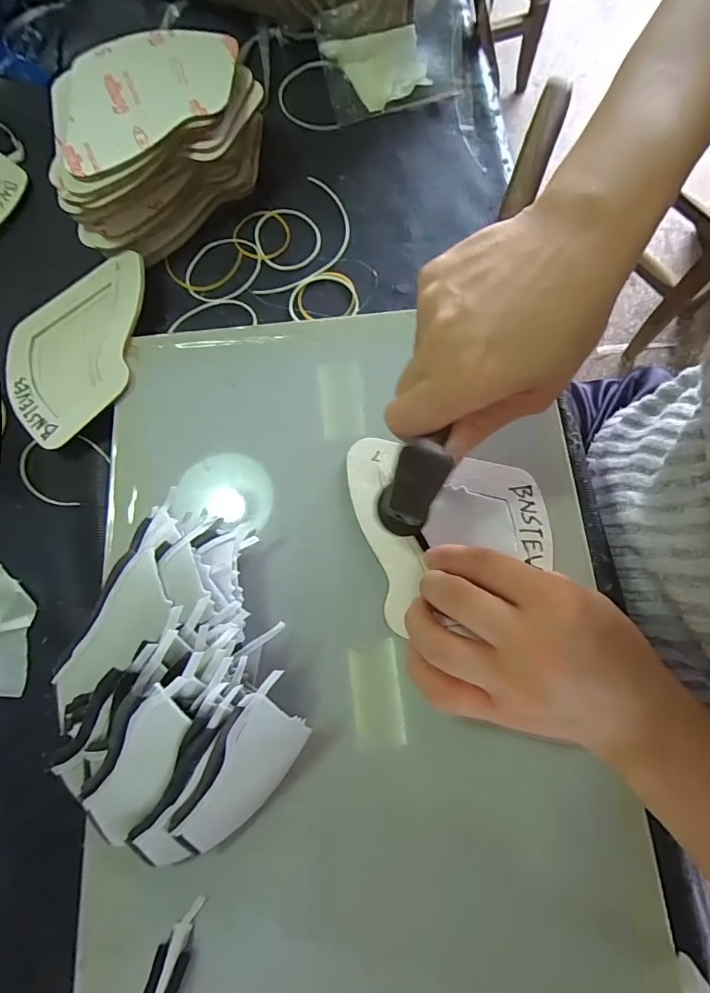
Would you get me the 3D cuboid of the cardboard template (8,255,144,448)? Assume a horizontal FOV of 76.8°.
[{"bbox_3d":[-0.190,-0.108,0.316,0.132,0.005,0.102,-44,73,-5],"label":"cardboard template"}]

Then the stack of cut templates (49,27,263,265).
[{"bbox_3d":[-0.152,-0.266,0.336,0.163,0.063,0.113,-40,77,-9],"label":"stack of cut templates"}]

